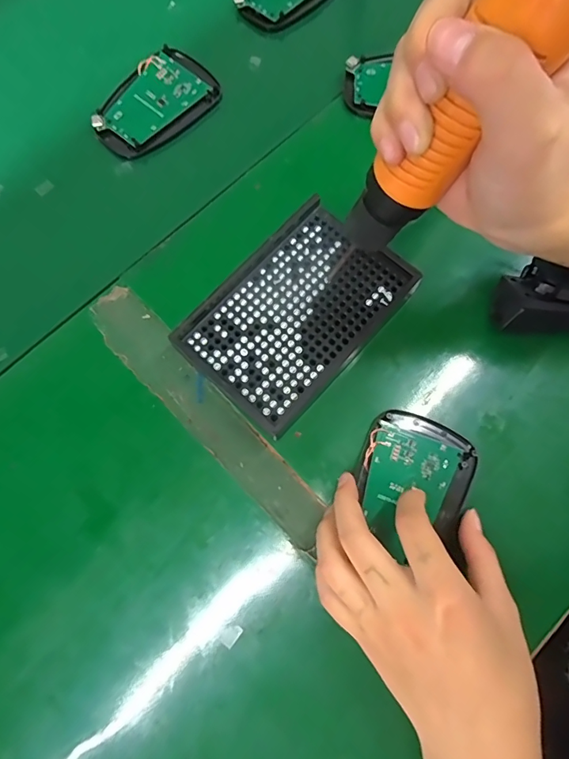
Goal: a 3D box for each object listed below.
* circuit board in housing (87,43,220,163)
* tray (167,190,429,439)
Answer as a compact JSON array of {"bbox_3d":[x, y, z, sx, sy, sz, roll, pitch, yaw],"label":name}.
[{"bbox_3d":[-0.100,-0.211,0.338,0.095,0.008,0.060,-44,86,-9],"label":"circuit board in housing"},{"bbox_3d":[0.007,-0.042,0.286,0.094,0.023,0.134,42,80,11],"label":"tray"}]

